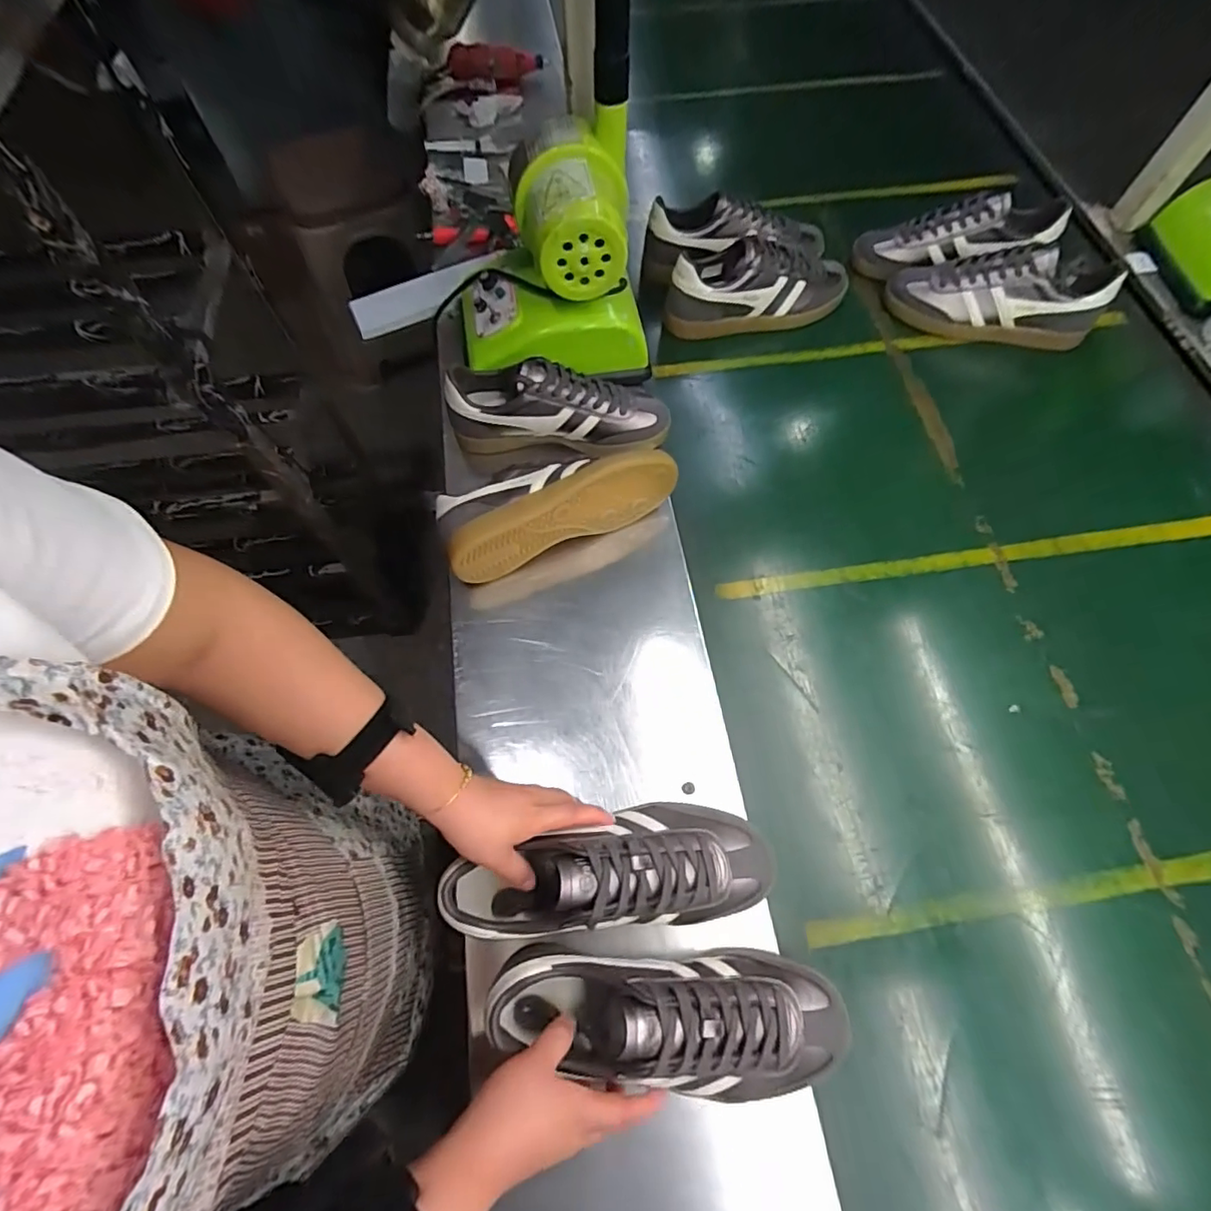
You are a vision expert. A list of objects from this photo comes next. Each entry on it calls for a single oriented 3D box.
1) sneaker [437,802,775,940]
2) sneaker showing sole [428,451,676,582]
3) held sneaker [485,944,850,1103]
[{"bbox_3d":[0.007,0.219,0.466,0.259,0.083,0.091,-4,65,-13],"label":"sneaker"},{"bbox_3d":[-0.054,-0.115,0.628,0.253,0.105,0.088,-21,68,-12],"label":"sneaker showing sole"},{"bbox_3d":[0.048,0.309,0.422,0.259,0.079,0.092,7,65,-3],"label":"held sneaker"}]

